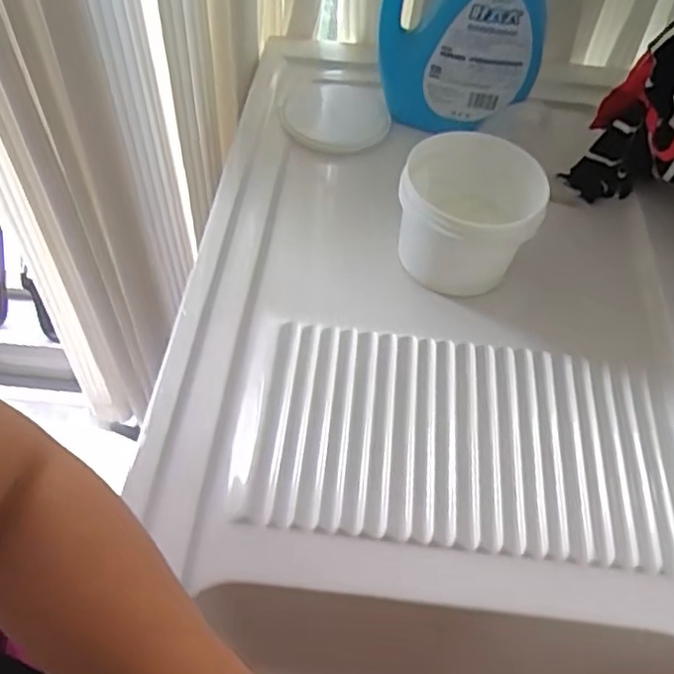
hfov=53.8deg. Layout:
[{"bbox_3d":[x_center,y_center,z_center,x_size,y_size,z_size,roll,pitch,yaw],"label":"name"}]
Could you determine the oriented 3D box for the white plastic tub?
[{"bbox_3d":[0.109,-0.100,0.569,0.114,0.093,0.101,13,53,8],"label":"white plastic tub"}]

